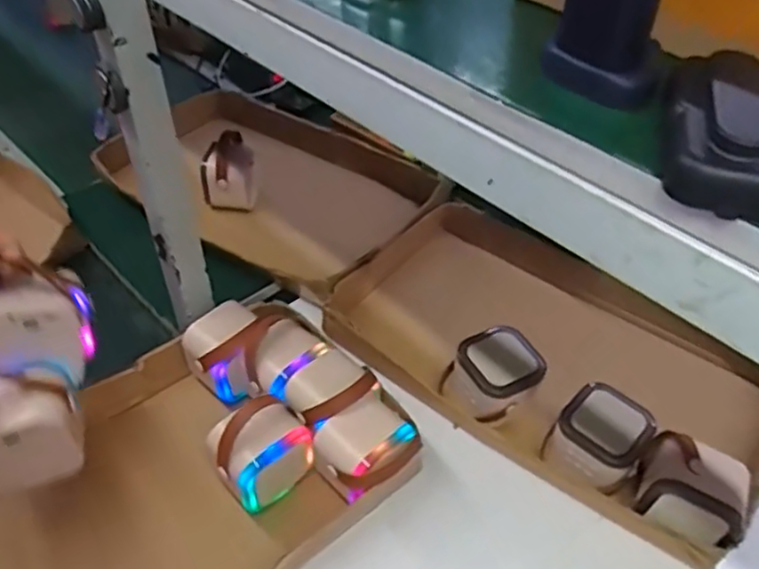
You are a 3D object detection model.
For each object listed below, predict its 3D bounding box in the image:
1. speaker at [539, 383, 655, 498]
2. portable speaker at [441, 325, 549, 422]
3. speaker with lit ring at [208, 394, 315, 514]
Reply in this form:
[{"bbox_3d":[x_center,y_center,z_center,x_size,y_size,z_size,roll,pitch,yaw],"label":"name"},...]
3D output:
[{"bbox_3d":[0.238,0.169,0.731,0.094,0.069,0.093,29,51,25],"label":"speaker"},{"bbox_3d":[0.133,0.107,0.789,0.102,0.066,0.088,-23,50,-23],"label":"portable speaker"},{"bbox_3d":[-0.118,0.171,0.687,0.096,0.100,0.087,-24,50,-24],"label":"speaker with lit ring"}]

